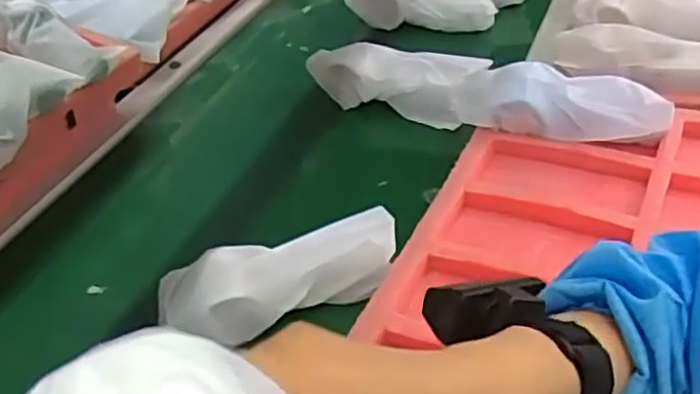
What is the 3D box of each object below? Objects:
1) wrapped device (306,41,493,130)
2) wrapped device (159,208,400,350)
[{"bbox_3d":[0.044,-0.127,0.757,0.191,0.055,0.053,10,42,20],"label":"wrapped device"},{"bbox_3d":[-0.053,0.062,0.549,0.191,0.051,0.065,-15,40,-9],"label":"wrapped device"}]

